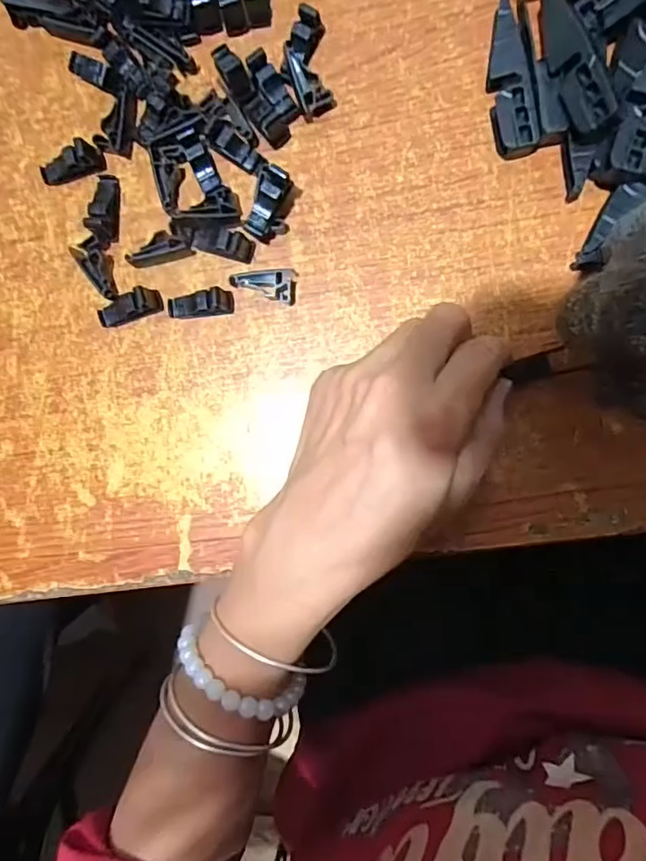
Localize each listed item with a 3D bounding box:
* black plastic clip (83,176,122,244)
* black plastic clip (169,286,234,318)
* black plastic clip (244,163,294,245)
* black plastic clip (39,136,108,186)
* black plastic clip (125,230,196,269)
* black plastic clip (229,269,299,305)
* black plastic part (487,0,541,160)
[{"bbox_3d":[-0.104,-0.107,0.255,0.011,0.012,0.030,6,92,5],"label":"black plastic clip"},{"bbox_3d":[-0.058,-0.059,0.253,0.031,0.014,0.011,-6,91,5],"label":"black plastic clip"},{"bbox_3d":[-0.023,-0.102,0.245,0.015,0.021,0.029,22,93,4],"label":"black plastic clip"},{"bbox_3d":[-0.121,-0.126,0.255,0.031,0.014,0.012,-16,90,5],"label":"black plastic clip"},{"bbox_3d":[-0.078,-0.087,0.256,0.030,0.008,0.014,-16,90,5],"label":"black plastic clip"},{"bbox_3d":[-0.027,-0.069,0.252,0.029,0.009,0.016,7,92,5],"label":"black plastic clip"},{"bbox_3d":[0.082,-0.156,0.239,0.016,0.012,0.064,-9,91,5],"label":"black plastic part"}]

